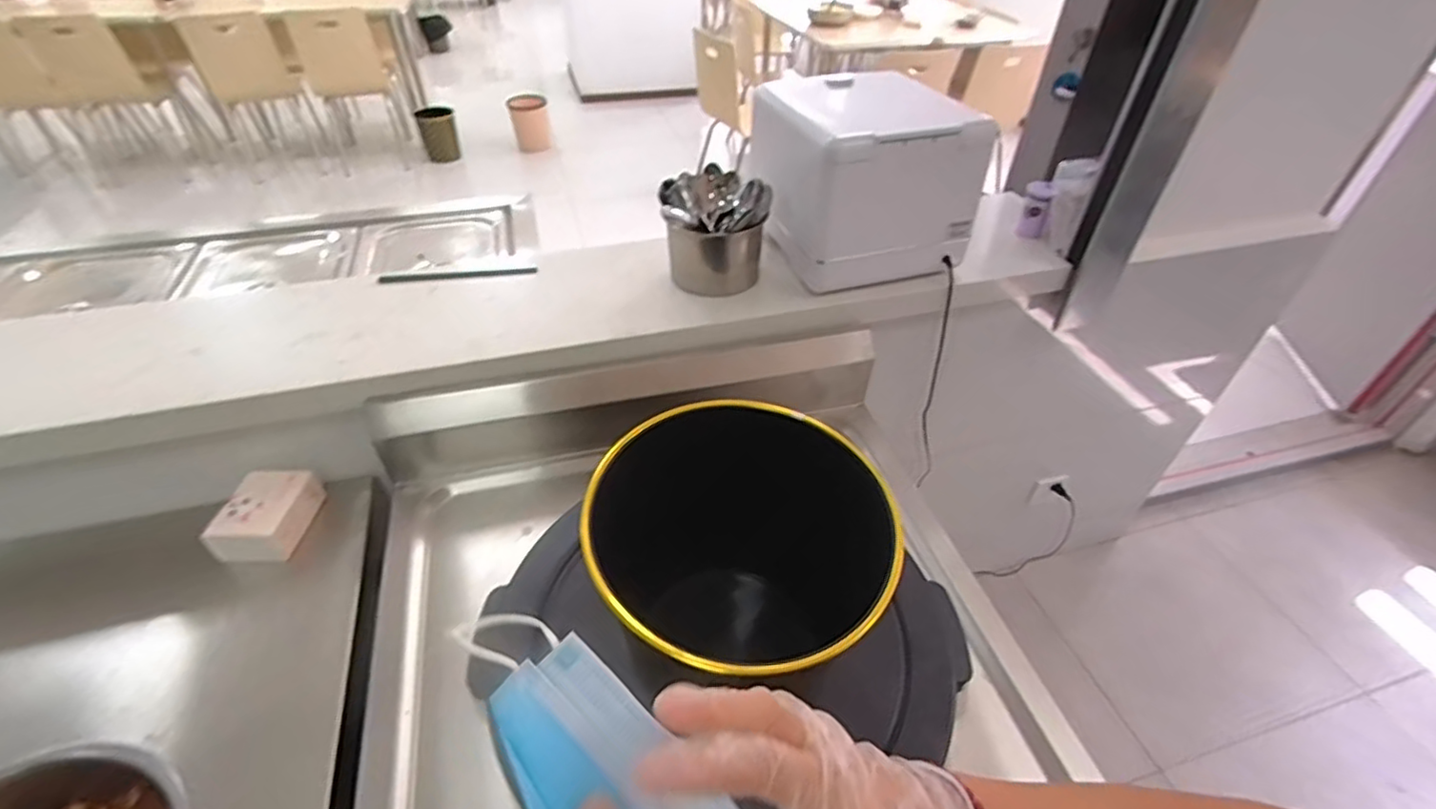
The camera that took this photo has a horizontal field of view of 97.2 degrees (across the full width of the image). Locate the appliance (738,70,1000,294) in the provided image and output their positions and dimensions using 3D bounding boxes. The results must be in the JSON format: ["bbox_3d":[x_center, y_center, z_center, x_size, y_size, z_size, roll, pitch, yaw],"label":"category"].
[{"bbox_3d":[0.206,-0.341,0.953,0.252,0.212,0.275,-15,43,-17],"label":"appliance"}]

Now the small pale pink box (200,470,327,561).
[{"bbox_3d":[-0.566,0.138,0.793,0.089,0.050,0.115,-2,41,-3],"label":"small pale pink box"}]

